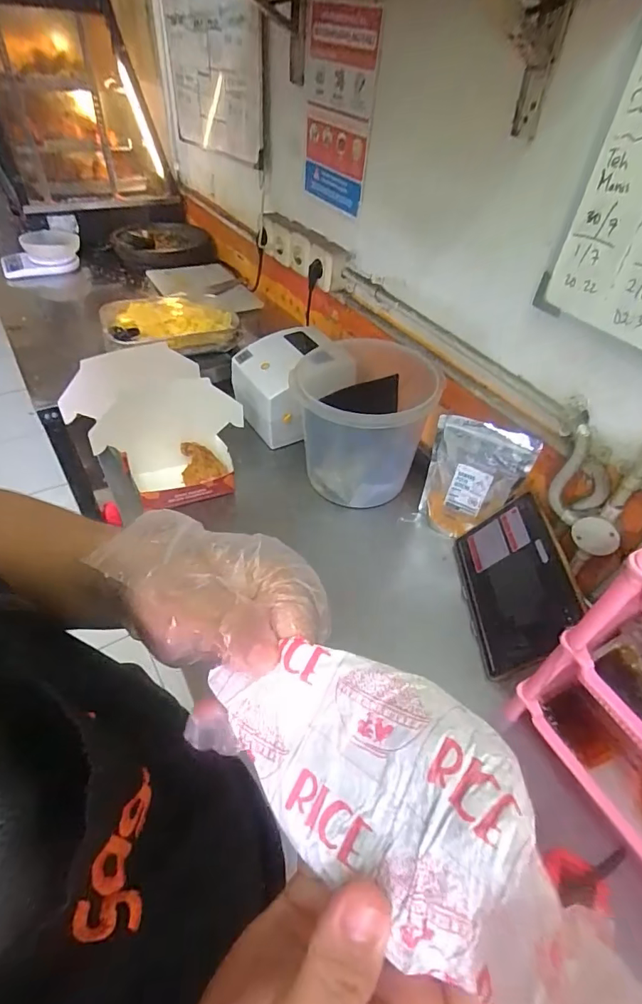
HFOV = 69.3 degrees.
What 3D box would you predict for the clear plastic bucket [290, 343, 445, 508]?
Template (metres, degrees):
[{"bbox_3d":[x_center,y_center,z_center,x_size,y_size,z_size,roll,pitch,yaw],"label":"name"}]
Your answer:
[{"bbox_3d":[0.076,-0.141,0.864,0.219,0.225,0.228,3,46,-3],"label":"clear plastic bucket"}]

